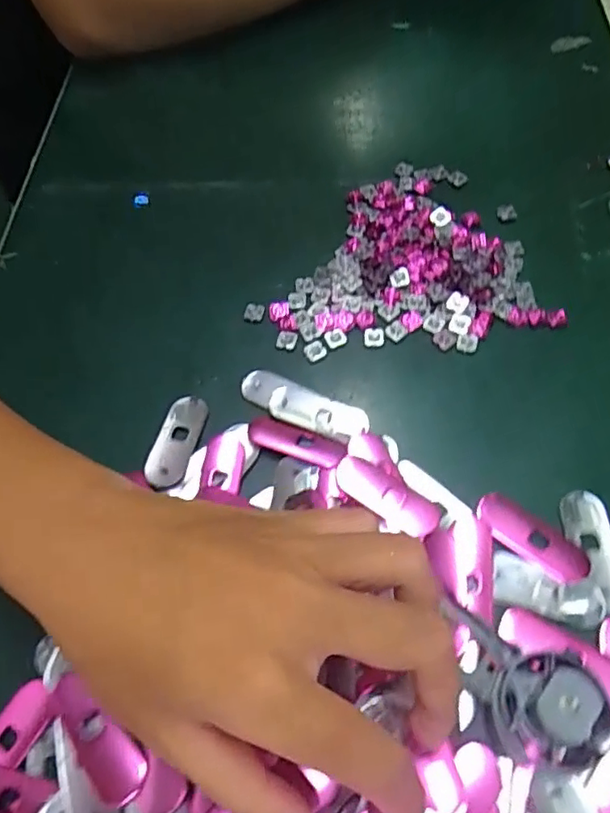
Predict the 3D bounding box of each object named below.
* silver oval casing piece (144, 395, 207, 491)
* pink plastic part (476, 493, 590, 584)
[{"bbox_3d":[-0.062,0.016,0.290,0.019,0.007,0.047,13,62,9],"label":"silver oval casing piece"},{"bbox_3d":[0.098,0.054,0.257,0.049,0.004,0.020,35,67,19],"label":"pink plastic part"}]

